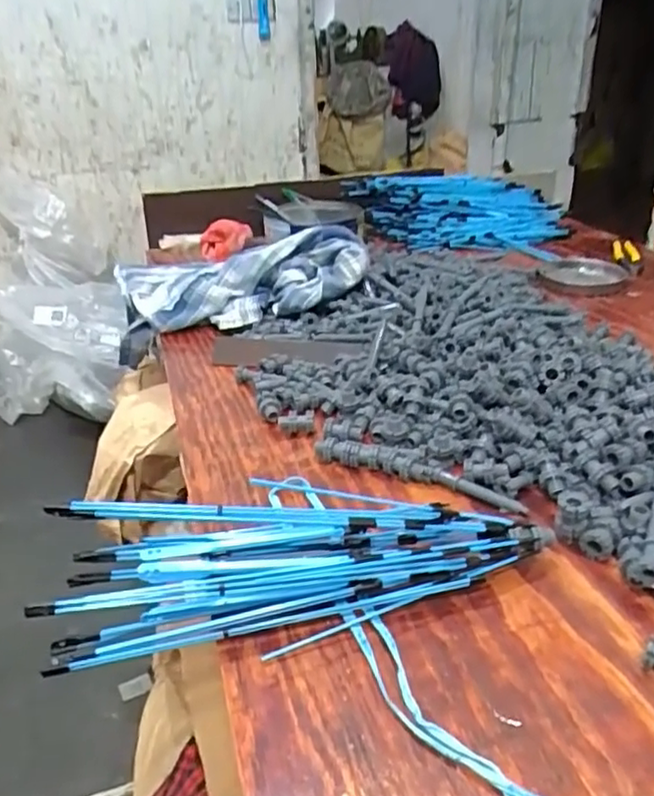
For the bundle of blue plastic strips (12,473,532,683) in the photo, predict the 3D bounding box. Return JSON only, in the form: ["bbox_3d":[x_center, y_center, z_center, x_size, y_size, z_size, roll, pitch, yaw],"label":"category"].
[{"bbox_3d":[-0.022,0.116,0.458,0.349,0.076,0.083,-7,29,-8],"label":"bundle of blue plastic strips"}]

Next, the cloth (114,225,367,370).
[{"bbox_3d":[-0.137,-0.159,0.960,0.393,0.105,0.168,-11,27,12],"label":"cloth"}]

